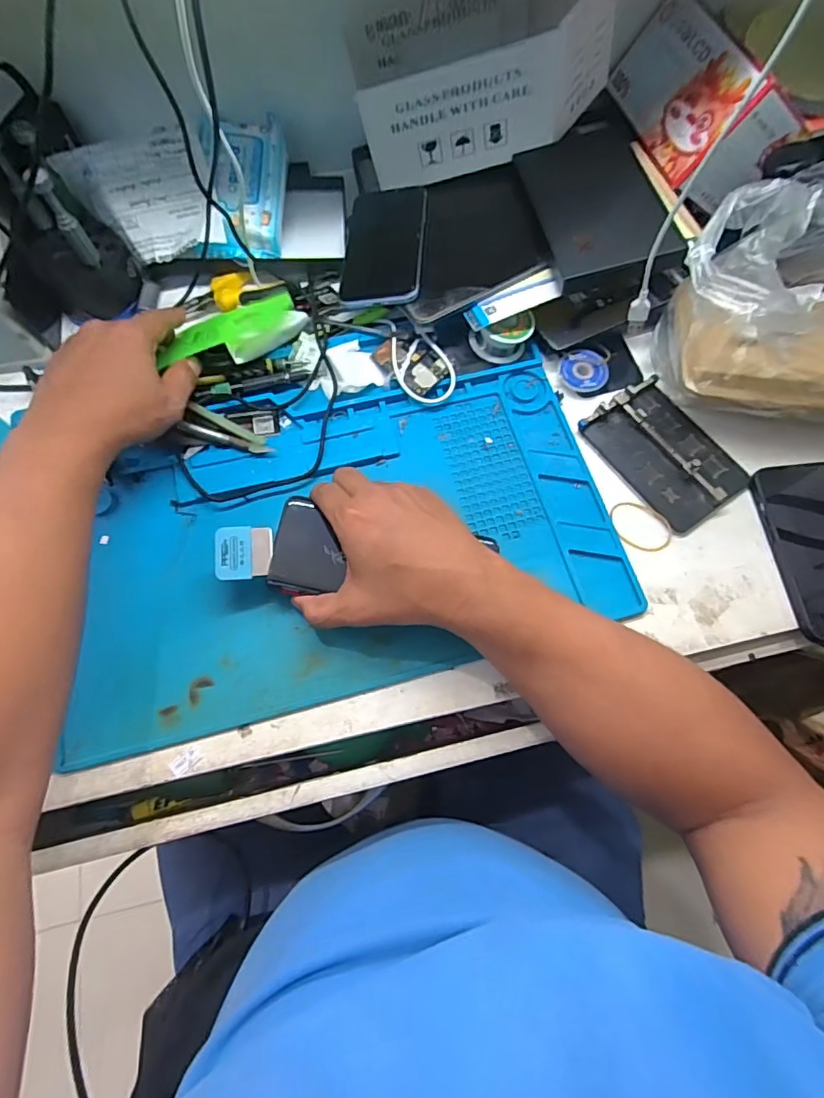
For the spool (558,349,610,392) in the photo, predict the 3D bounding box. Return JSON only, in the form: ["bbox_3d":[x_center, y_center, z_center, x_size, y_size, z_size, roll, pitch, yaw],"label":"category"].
[{"bbox_3d":[0.159,-0.165,0.482,0.043,0.009,0.042,0,72,-1],"label":"spool"}]

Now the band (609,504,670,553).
[{"bbox_3d":[0.191,-0.018,0.436,0.053,0.007,0.039,38,77,13],"label":"band"}]

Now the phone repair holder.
[{"bbox_3d":[0.222,-0.086,0.452,0.091,0.015,0.128,-33,76,-11],"label":"phone repair holder"}]

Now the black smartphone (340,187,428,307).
[{"bbox_3d":[-0.026,-0.286,0.488,0.075,0.007,0.144,-1,68,12],"label":"black smartphone"}]

